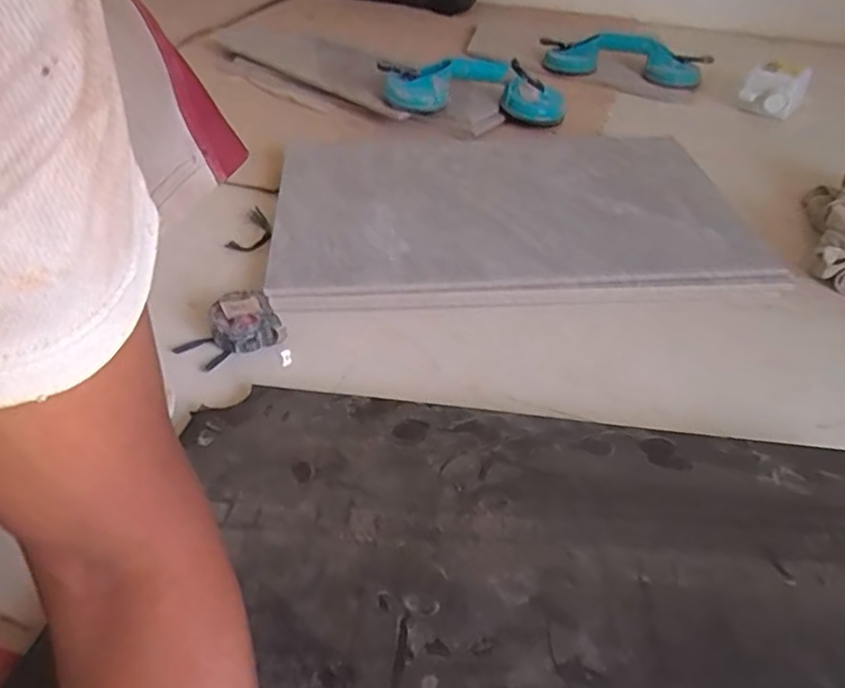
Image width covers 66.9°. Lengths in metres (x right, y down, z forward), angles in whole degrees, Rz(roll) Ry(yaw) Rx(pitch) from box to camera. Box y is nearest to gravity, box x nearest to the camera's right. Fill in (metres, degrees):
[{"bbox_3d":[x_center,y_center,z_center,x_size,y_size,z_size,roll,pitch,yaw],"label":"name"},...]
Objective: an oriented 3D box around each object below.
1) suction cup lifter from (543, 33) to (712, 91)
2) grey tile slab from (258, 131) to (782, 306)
[{"bbox_3d":[0.403,-0.572,1.295,0.326,0.091,0.101,11,43,12],"label":"suction cup lifter"},{"bbox_3d":[0.113,-0.195,0.868,0.596,0.045,0.404,-2,42,-4],"label":"grey tile slab"}]

